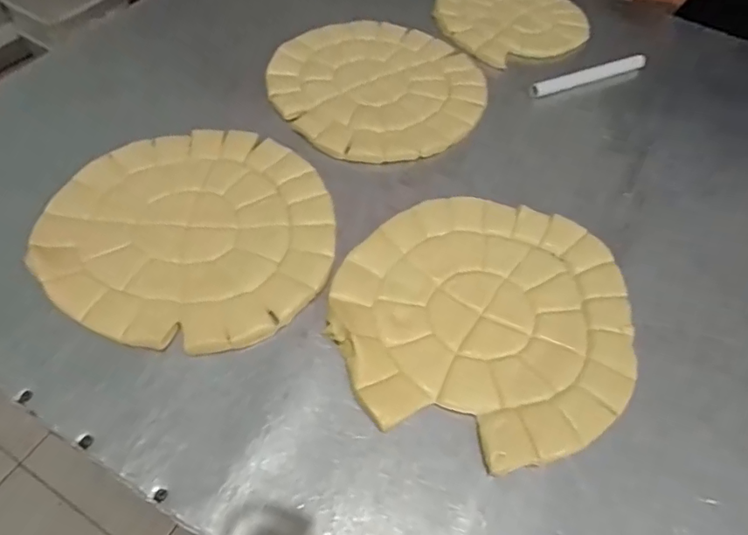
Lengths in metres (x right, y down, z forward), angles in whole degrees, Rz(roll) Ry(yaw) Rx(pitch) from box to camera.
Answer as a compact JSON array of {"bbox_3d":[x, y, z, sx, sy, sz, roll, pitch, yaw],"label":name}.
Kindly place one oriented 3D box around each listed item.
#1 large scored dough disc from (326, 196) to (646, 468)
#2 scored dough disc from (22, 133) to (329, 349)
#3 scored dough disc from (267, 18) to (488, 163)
[{"bbox_3d":[0.122,0.045,0.529,0.313,0.014,0.287,2,57,-3],"label":"large scored dough disc"},{"bbox_3d":[-0.199,-0.048,0.563,0.304,0.013,0.285,2,57,-3],"label":"scored dough disc"},{"bbox_3d":[0.007,-0.265,0.726,0.288,0.012,0.291,2,57,-3],"label":"scored dough disc"}]

